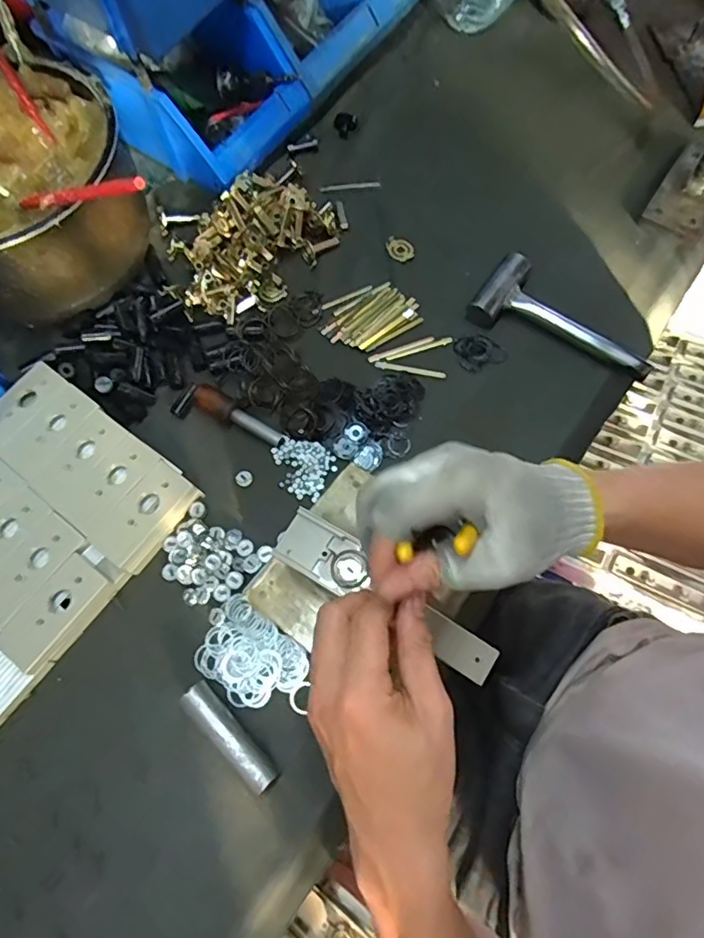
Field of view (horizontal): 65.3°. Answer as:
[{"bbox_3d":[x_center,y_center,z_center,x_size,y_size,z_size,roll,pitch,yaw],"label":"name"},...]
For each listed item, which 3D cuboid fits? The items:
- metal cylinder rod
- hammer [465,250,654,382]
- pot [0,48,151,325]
[{"bbox_3d":[-0.095,0.208,0.427,0.021,0.025,0.092,-43,77,-12],"label":"metal cylinder rod"},{"bbox_3d":[0.210,-0.148,0.540,0.175,0.023,0.075,27,74,9],"label":"hammer"},{"bbox_3d":[-0.329,-0.269,0.531,0.220,0.113,0.219,0,72,0],"label":"pot"}]

